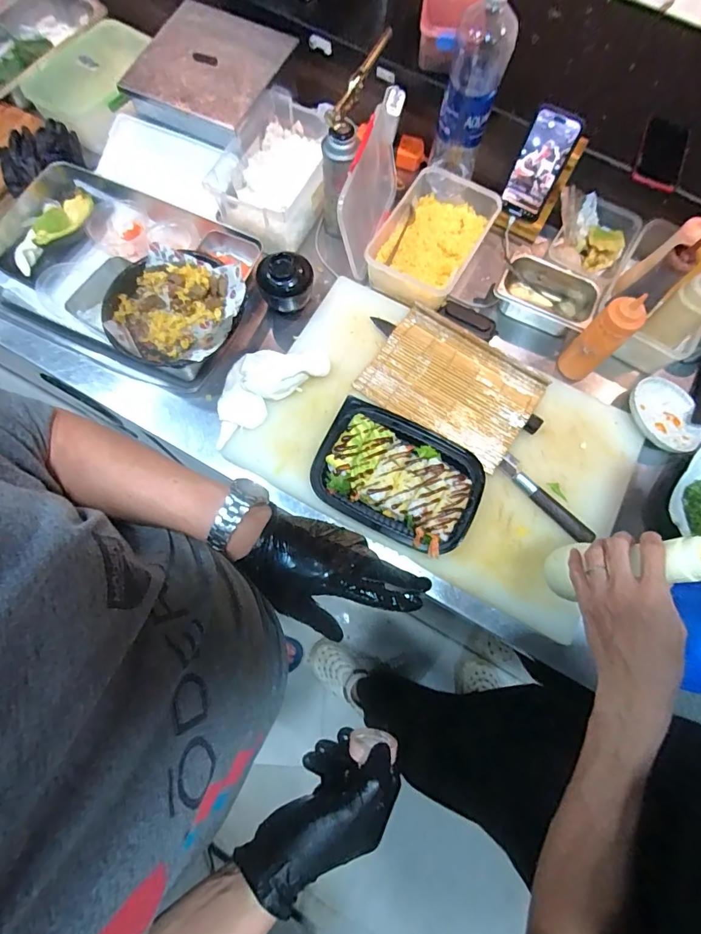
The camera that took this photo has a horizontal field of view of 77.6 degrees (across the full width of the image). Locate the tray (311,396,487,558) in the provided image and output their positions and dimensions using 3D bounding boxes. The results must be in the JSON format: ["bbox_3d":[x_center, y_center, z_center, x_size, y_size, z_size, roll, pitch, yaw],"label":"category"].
[{"bbox_3d":[0.075,0.011,0.674,0.251,0.040,0.183,26,74,6],"label":"tray"}]

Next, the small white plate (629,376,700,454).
[{"bbox_3d":[0.531,-0.089,0.736,0.107,0.015,0.130,-5,73,-4],"label":"small white plate"}]

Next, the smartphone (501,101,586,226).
[{"bbox_3d":[0.324,-0.516,0.758,0.075,0.170,0.014,29,62,8],"label":"smartphone"}]

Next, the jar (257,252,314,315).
[{"bbox_3d":[-0.113,-0.322,0.766,0.095,0.086,0.080,-11,74,-6],"label":"jar"}]

